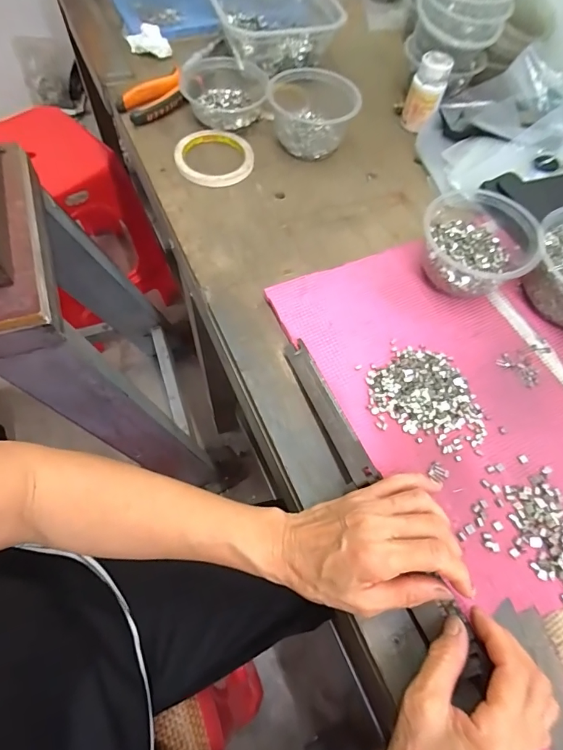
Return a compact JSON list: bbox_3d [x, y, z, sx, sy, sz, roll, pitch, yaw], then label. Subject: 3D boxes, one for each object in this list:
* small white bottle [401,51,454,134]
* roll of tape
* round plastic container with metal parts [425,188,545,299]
[{"bbox_3d":[0.194,-0.380,0.556,0.044,0.080,0.042,1,63,-2],"label":"small white bottle"},{"bbox_3d":[-0.086,-0.276,0.524,0.095,0.015,0.091,1,63,-2],"label":"roll of tape"},{"bbox_3d":[0.201,-0.133,0.435,0.108,0.064,0.103,1,63,-2],"label":"round plastic container with metal parts"}]

